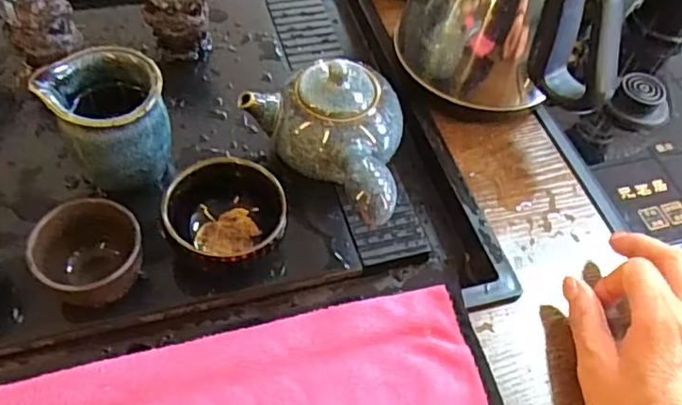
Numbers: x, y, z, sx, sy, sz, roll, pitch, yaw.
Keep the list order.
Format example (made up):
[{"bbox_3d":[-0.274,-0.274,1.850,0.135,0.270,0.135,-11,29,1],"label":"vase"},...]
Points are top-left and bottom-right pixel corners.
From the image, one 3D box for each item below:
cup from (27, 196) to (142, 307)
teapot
[{"bbox_3d":[-0.149,0.029,0.367,0.057,0.050,0.056,3,54,-5],"label":"cup"},{"bbox_3d":[0.008,-0.041,0.417,0.090,0.071,0.126,-34,65,-27],"label":"teapot"}]

